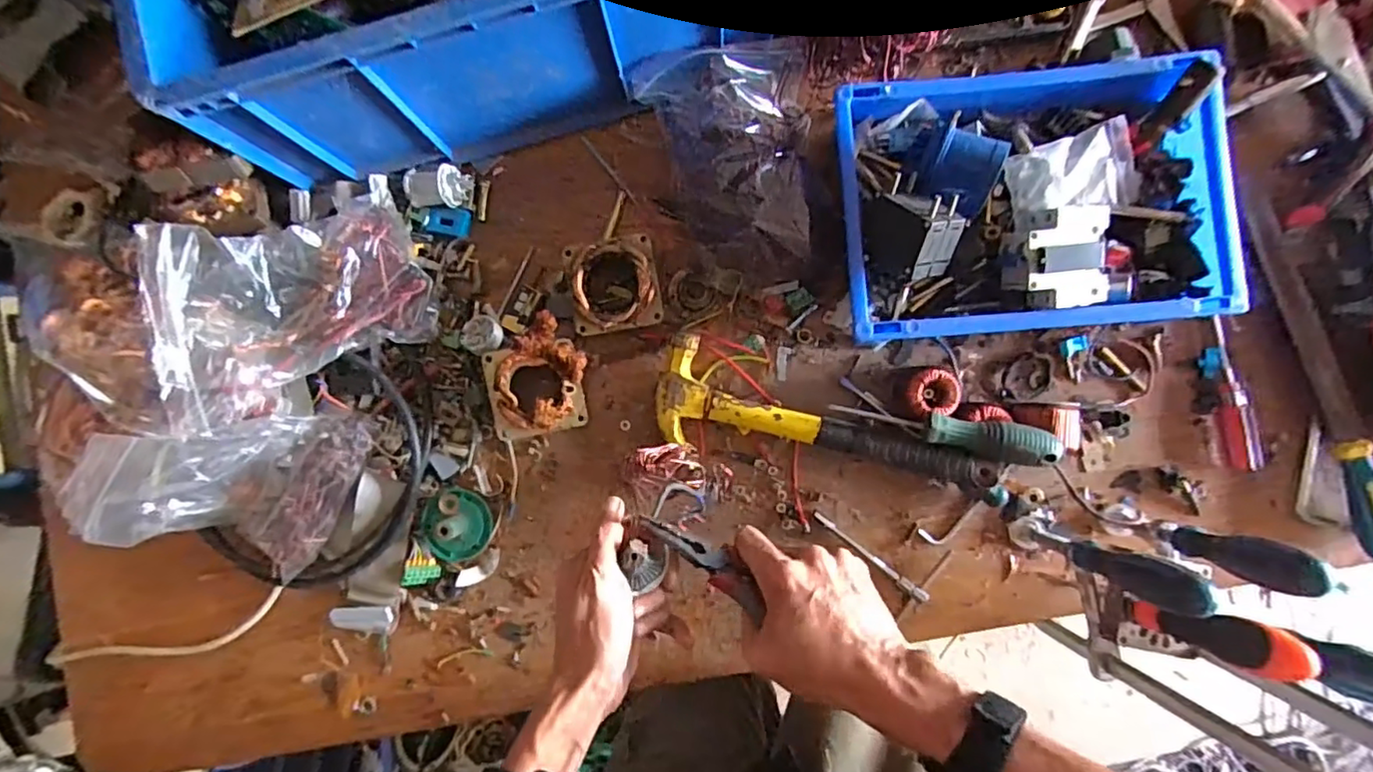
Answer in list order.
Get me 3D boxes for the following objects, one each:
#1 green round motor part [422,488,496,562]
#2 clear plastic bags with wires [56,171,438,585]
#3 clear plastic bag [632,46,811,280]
[{"bbox_3d":[-0.220,0.134,0.568,0.065,0.033,0.064,0,86,2],"label":"green round motor part"},{"bbox_3d":[-0.354,-0.007,0.515,0.209,0.128,0.361,14,89,3],"label":"clear plastic bags with wires"},{"bbox_3d":[0.047,-0.197,0.539,0.146,0.054,0.205,-12,88,2],"label":"clear plastic bag"}]

